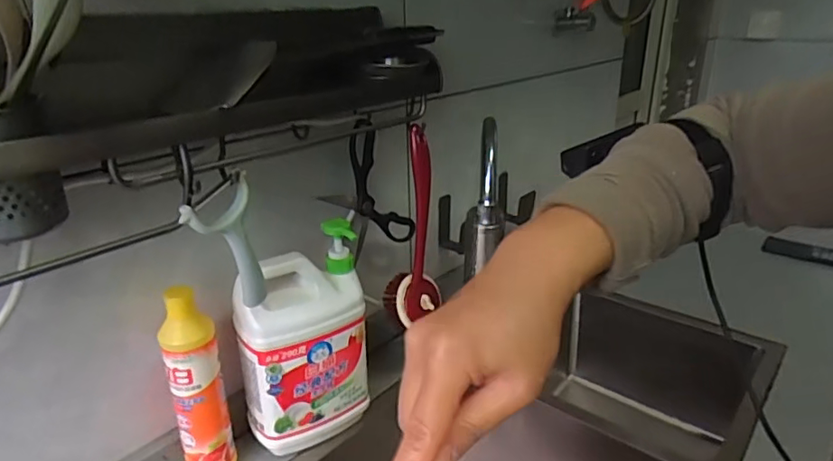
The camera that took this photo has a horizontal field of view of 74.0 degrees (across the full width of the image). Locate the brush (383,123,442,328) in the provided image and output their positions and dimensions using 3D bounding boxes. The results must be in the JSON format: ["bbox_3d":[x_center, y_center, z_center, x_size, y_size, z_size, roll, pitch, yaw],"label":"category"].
[{"bbox_3d":[-0.008,-0.006,0.707,0.072,0.246,0.074,1,22,1],"label":"brush"}]

